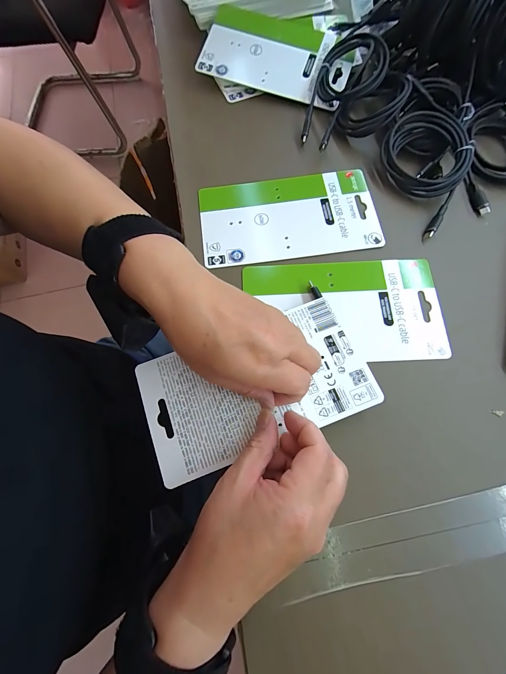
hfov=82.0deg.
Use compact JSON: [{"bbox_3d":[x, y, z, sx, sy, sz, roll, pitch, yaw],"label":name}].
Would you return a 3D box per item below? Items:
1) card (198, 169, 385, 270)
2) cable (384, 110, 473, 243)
[{"bbox_3d":[0.035,-0.125,0.302,0.176,0.005,0.098,-8,71,0],"label":"card"},{"bbox_3d":[0.167,-0.170,0.295,0.084,0.034,0.117,25,75,10],"label":"cable"}]

